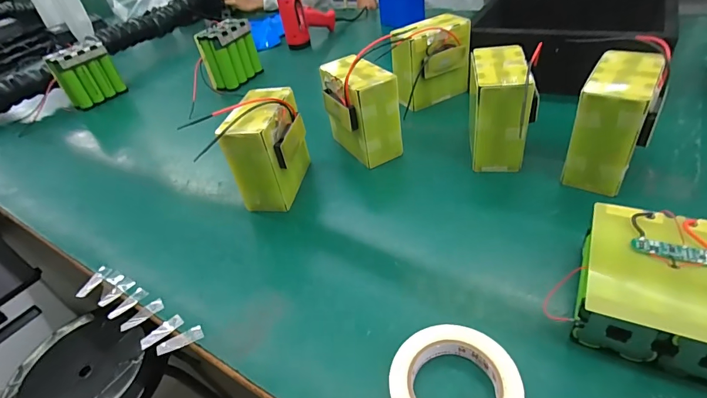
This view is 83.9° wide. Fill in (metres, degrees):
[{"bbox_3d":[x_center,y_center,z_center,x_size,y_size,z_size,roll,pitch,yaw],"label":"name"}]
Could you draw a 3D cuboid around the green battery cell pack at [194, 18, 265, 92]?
[{"bbox_3d":[-0.324,-0.381,1.038,0.085,0.141,0.127,13,45,26],"label":"green battery cell pack"}]

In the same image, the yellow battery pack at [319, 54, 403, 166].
[{"bbox_3d":[0.008,-0.151,0.680,0.088,0.148,0.142,-31,43,-22],"label":"yellow battery pack"}]

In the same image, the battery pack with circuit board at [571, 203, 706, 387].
[{"bbox_3d":[0.299,0.090,0.383,0.139,0.091,0.138,13,45,28],"label":"battery pack with circuit board"}]

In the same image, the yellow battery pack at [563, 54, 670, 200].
[{"bbox_3d":[0.358,-0.105,0.539,0.084,0.142,0.133,18,48,32],"label":"yellow battery pack"}]

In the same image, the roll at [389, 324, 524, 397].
[{"bbox_3d":[0.092,0.172,0.360,0.112,0.022,0.113,-3,40,2],"label":"roll"}]

